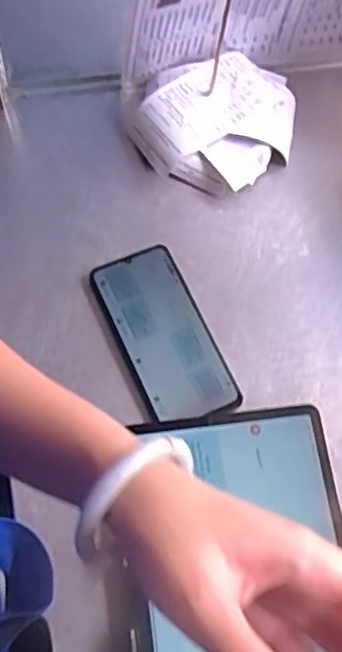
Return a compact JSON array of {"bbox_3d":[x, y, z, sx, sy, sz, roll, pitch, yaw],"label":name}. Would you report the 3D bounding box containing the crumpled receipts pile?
[{"bbox_3d":[0.043,-0.204,0.648,0.150,0.047,0.142,1,68,-1],"label":"crumpled receipts pile"}]

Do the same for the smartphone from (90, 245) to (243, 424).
[{"bbox_3d":[-0.006,0.009,0.573,0.077,0.010,0.161,-23,70,-10],"label":"smartphone"}]

